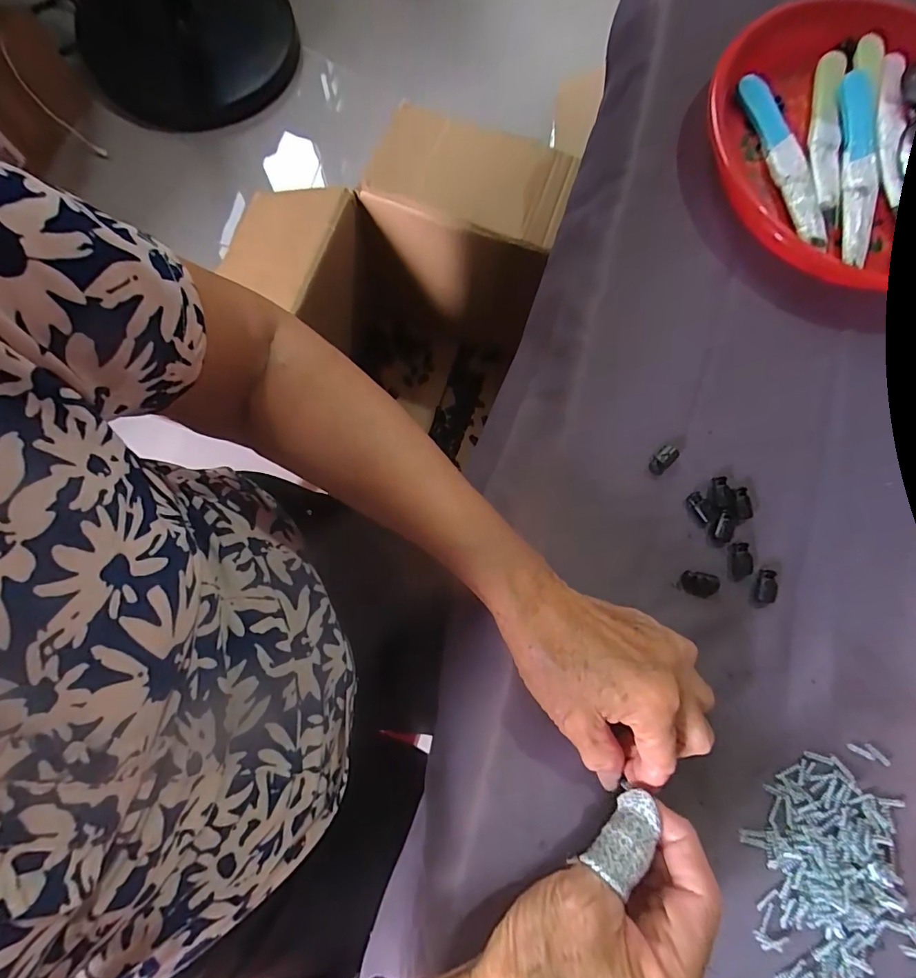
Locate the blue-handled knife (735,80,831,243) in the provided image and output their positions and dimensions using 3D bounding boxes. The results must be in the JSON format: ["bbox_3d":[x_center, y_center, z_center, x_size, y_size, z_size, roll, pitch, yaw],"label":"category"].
[{"bbox_3d":[0.248,-0.248,0.356,0.029,0.011,0.148,-13,79,-4],"label":"blue-handled knife"}]

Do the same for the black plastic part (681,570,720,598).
[{"bbox_3d":[0.154,0.061,0.296,0.022,0.004,0.015,9,78,1],"label":"black plastic part"}]

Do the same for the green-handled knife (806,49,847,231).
[{"bbox_3d":[0.284,-0.274,0.361,0.025,0.008,0.160,12,78,1],"label":"green-handled knife"}]

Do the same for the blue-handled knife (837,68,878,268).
[{"bbox_3d":[0.302,-0.245,0.355,0.031,0.010,0.166,10,78,1],"label":"blue-handled knife"}]

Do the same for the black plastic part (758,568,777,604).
[{"bbox_3d":[0.198,0.062,0.297,0.012,0.004,0.021,15,78,2],"label":"black plastic part"}]

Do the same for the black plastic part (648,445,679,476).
[{"bbox_3d":[0.137,-0.020,0.313,0.023,0.004,0.013,-44,82,-9],"label":"black plastic part"}]

